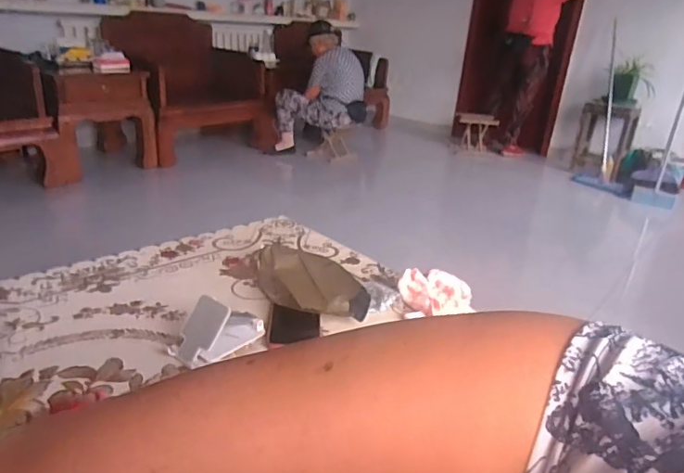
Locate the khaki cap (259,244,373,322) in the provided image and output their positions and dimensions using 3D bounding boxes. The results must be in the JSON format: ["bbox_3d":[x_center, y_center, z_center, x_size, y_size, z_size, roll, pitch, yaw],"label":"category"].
[{"bbox_3d":[-0.055,0.083,0.878,0.120,0.068,0.212,-8,26,-27],"label":"khaki cap"}]

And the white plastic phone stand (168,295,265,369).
[{"bbox_3d":[-0.173,0.124,0.749,0.063,0.072,0.141,22,29,35],"label":"white plastic phone stand"}]

